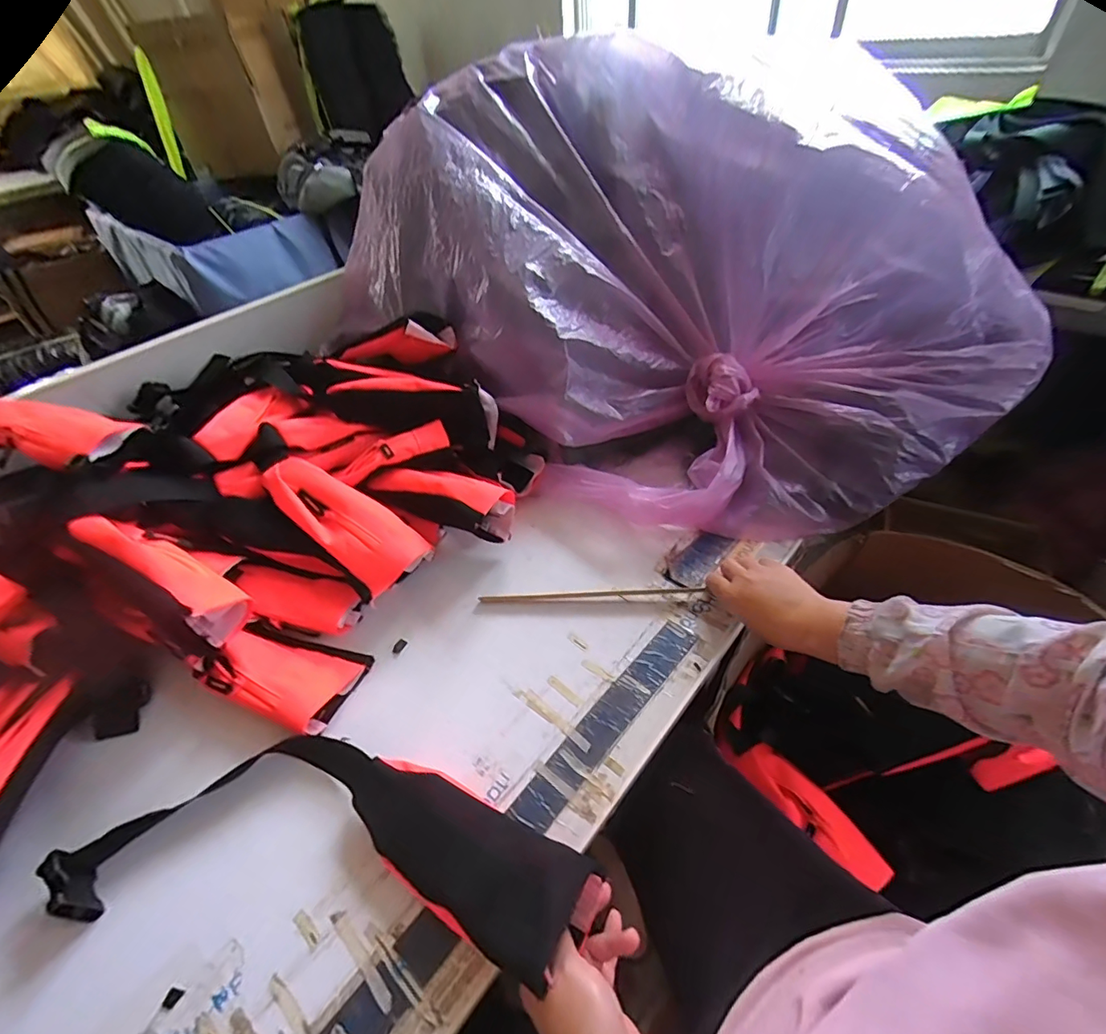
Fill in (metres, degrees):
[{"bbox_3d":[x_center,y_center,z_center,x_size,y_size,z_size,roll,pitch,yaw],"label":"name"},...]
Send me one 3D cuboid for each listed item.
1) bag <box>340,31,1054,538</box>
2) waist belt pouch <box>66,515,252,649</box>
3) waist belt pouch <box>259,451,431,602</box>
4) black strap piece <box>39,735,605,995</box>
[{"bbox_3d":[0.133,-0.356,0.755,0.937,0.420,0.535,27,53,28],"label":"bag"},{"bbox_3d":[-0.414,0.051,0.538,0.196,0.073,0.064,34,53,2],"label":"waist belt pouch"},{"bbox_3d":[-0.261,-0.001,0.628,0.223,0.031,0.084,34,55,9],"label":"waist belt pouch"},{"bbox_3d":[-0.191,0.277,0.440,0.435,0.047,0.158,3,46,13],"label":"black strap piece"}]

